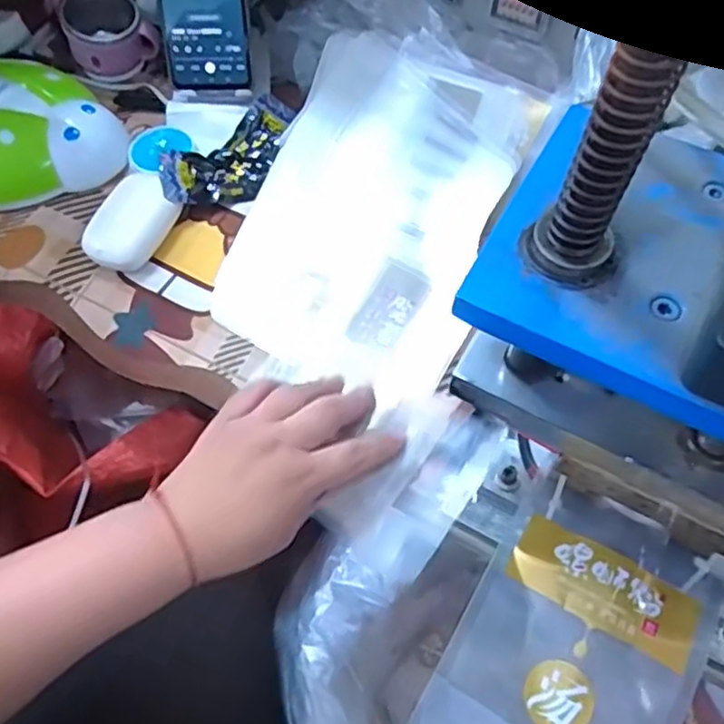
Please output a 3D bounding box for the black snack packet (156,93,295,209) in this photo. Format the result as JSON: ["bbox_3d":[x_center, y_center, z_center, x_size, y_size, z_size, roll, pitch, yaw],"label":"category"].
[{"bbox_3d":[-0.109,-0.178,0.583,0.069,0.026,0.141,39,68,19],"label":"black snack packet"}]

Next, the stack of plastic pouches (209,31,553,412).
[{"bbox_3d":[0.013,-0.122,0.534,0.189,0.022,0.280,19,77,12],"label":"stack of plastic pouches"}]

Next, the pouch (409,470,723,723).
[{"bbox_3d":[0.113,0.149,0.352,0.115,0.024,0.163,27,64,14],"label":"pouch"}]

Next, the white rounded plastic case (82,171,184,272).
[{"bbox_3d":[-0.187,-0.111,0.546,0.054,0.028,0.086,23,63,12],"label":"white rounded plastic case"}]

